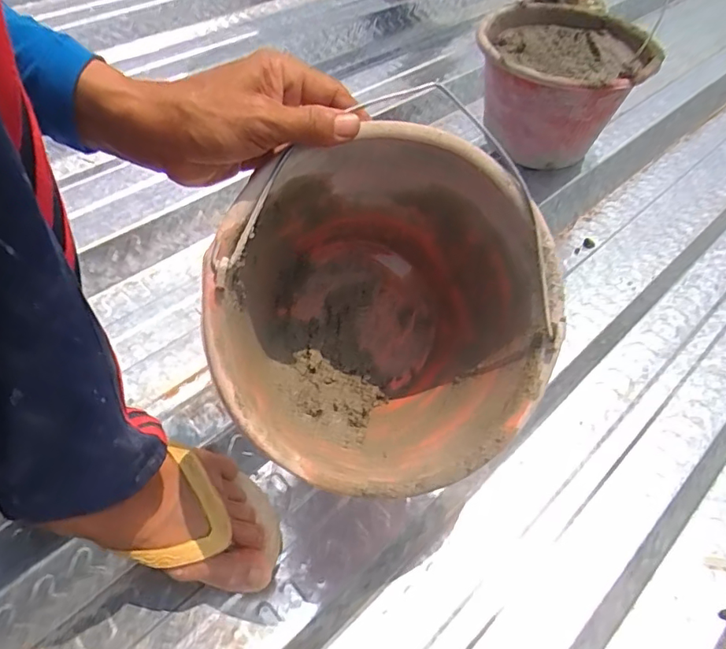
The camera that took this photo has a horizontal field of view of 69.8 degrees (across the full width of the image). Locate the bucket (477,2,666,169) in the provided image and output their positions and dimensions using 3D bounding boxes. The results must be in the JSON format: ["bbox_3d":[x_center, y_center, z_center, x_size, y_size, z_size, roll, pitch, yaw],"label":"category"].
[{"bbox_3d":[0.281,-0.340,0.775,0.224,0.170,0.213,2,51,-2],"label":"bucket"}]

